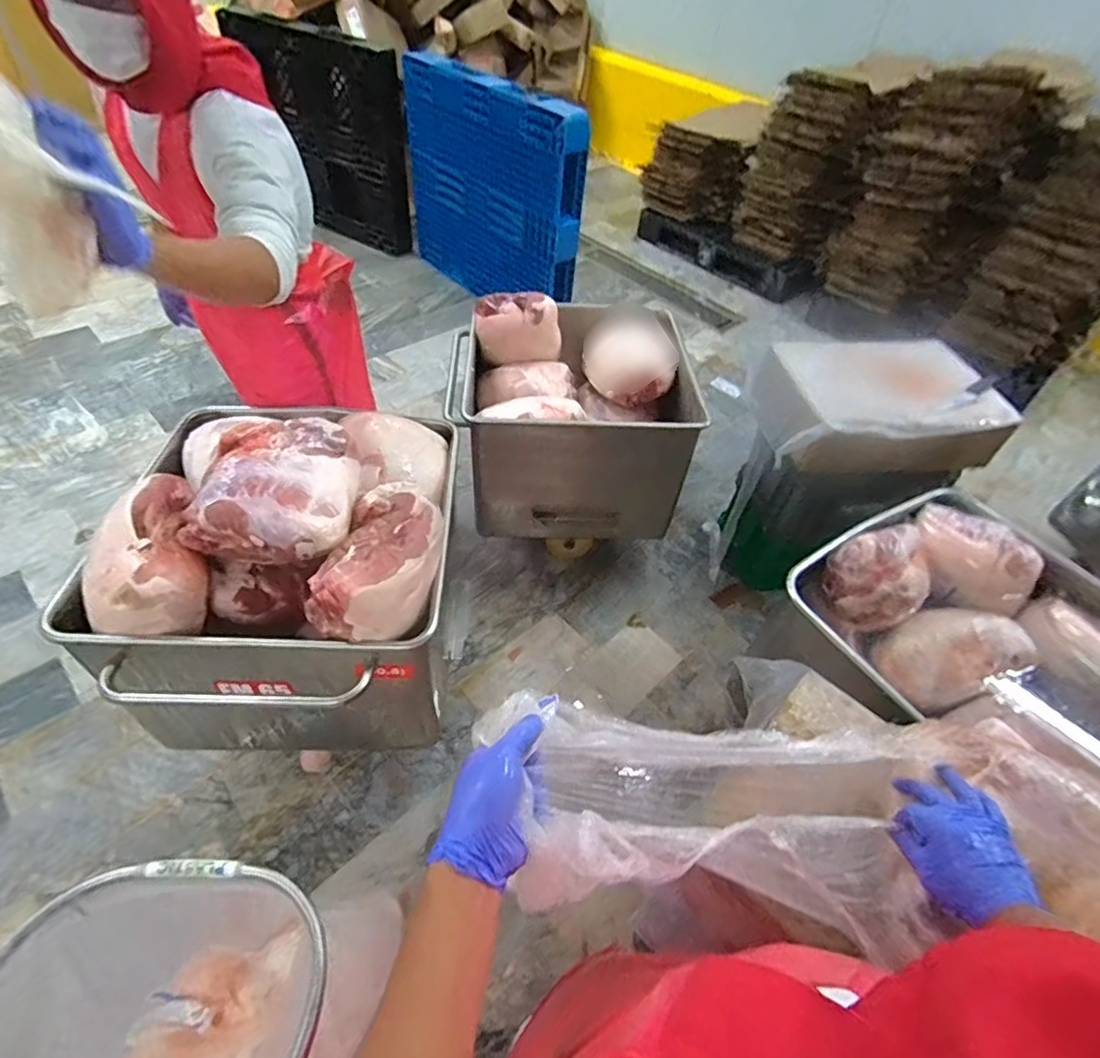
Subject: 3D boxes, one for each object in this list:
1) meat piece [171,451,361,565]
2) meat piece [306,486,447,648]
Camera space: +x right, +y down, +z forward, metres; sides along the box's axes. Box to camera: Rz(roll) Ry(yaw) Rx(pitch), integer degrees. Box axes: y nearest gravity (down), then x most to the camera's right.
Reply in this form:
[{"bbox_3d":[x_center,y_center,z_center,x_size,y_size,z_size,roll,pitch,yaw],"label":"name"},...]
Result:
[{"bbox_3d":[-0.497,-0.048,1.029,0.297,0.116,0.179,-11,51,-15],"label":"meat piece"},{"bbox_3d":[-0.303,0.054,1.044,0.178,0.140,0.319,11,49,4],"label":"meat piece"}]

